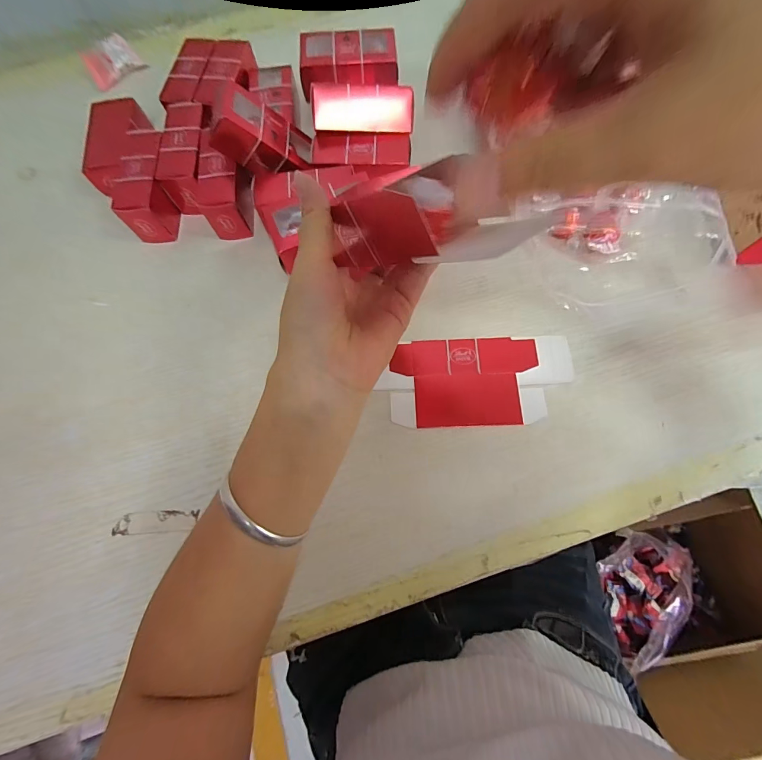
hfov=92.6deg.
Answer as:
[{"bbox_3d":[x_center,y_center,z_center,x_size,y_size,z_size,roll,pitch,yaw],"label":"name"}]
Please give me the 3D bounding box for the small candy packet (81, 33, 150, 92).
[{"bbox_3d":[-0.313,-0.370,0.422,0.060,0.025,0.029,-42,76,-10],"label":"small candy packet"}]

